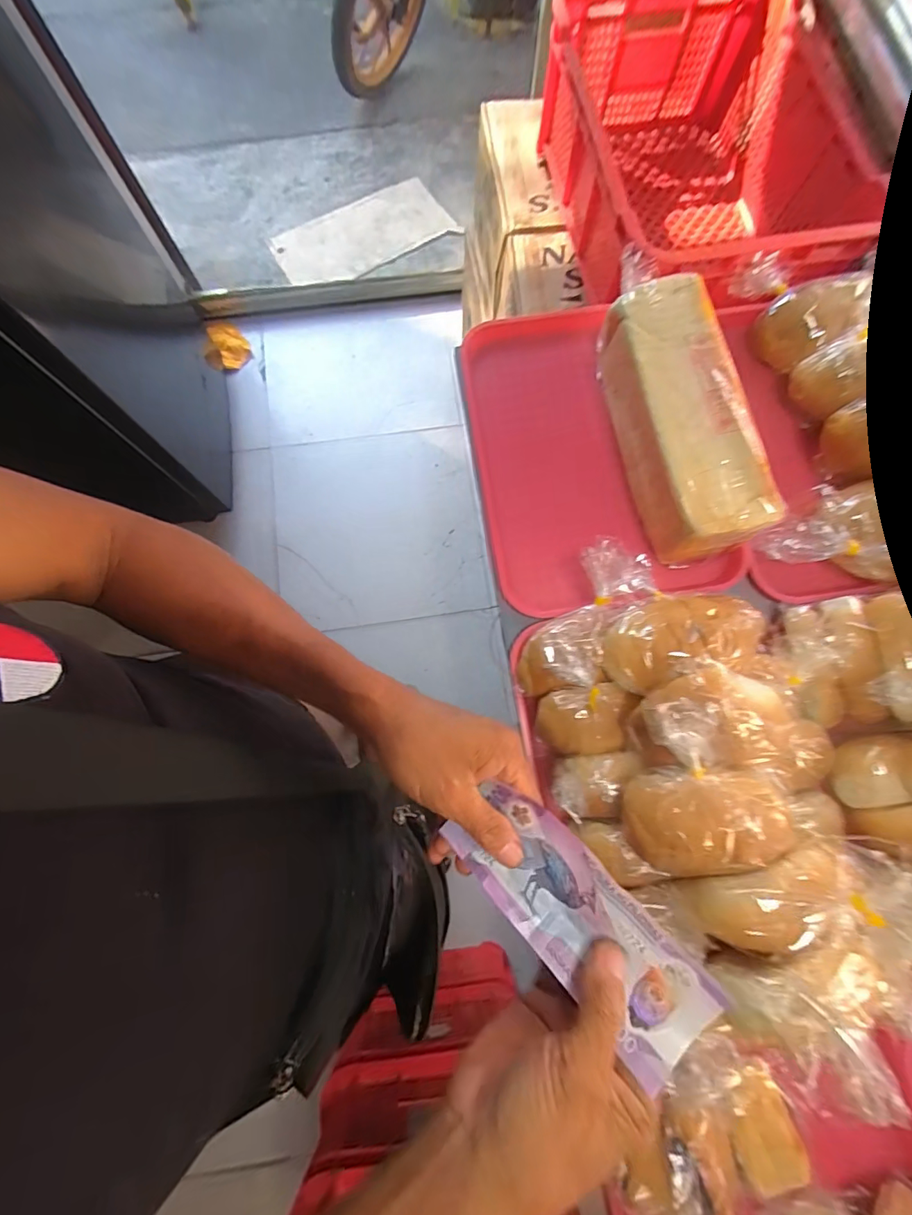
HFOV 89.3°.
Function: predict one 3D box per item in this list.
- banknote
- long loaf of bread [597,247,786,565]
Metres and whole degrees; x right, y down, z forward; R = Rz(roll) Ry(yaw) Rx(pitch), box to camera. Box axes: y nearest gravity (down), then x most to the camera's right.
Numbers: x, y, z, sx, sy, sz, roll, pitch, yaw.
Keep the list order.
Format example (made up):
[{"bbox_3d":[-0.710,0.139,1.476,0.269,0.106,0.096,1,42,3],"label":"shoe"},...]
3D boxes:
[{"bbox_3d":[0.065,0.172,0.261,0.058,0.021,0.154,-44,66,-13],"label":"banknote"},{"bbox_3d":[0.263,-0.223,0.539,0.106,0.097,0.320,-10,77,-3],"label":"long loaf of bread"}]

